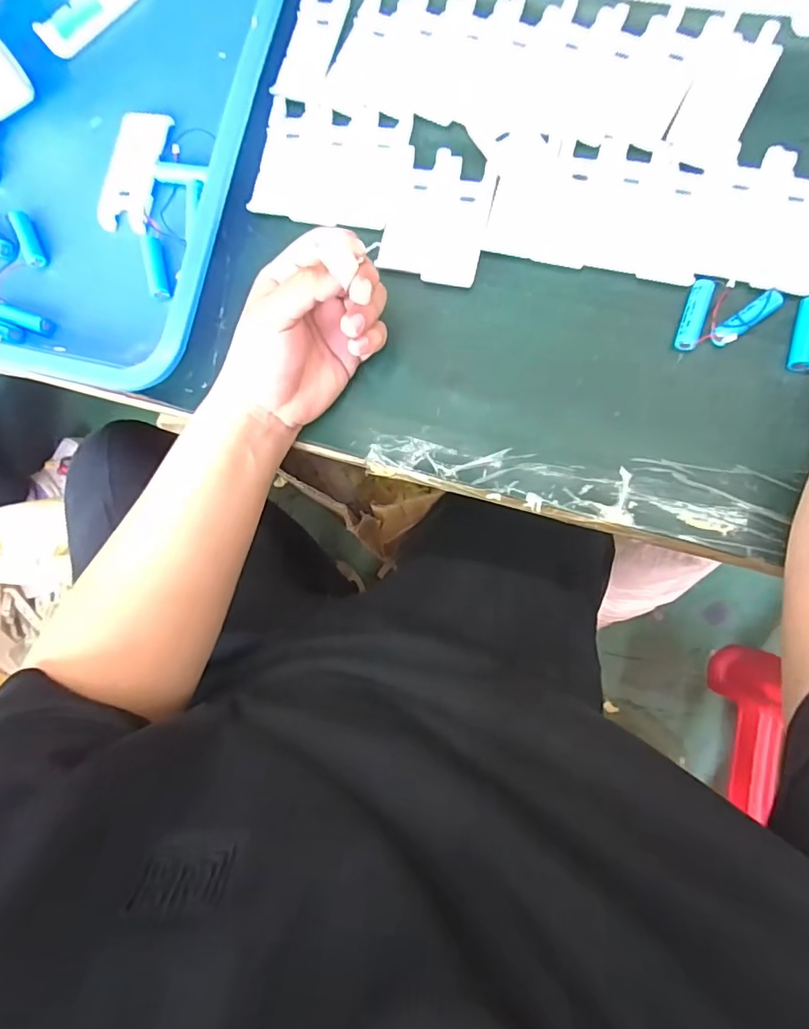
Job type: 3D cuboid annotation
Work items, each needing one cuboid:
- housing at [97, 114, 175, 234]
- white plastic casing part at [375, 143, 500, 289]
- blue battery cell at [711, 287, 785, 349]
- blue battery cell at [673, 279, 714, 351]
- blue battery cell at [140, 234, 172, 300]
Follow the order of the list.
[{"bbox_3d":[-0.229,-0.289,0.434,0.046,0.023,0.102,8,85,8],"label":"housing"},{"bbox_3d":[0.024,-0.235,0.401,0.081,0.008,0.109,13,85,8],"label":"white plastic casing part"},{"bbox_3d":[0.242,-0.139,0.359,0.055,0.012,0.014,-37,81,2],"label":"blue battery cell"},{"bbox_3d":[0.207,-0.143,0.367,0.014,0.013,0.053,16,86,8],"label":"blue battery cell"},{"bbox_3d":[-0.202,-0.202,0.418,0.016,0.012,0.054,-16,82,5],"label":"blue battery cell"}]

